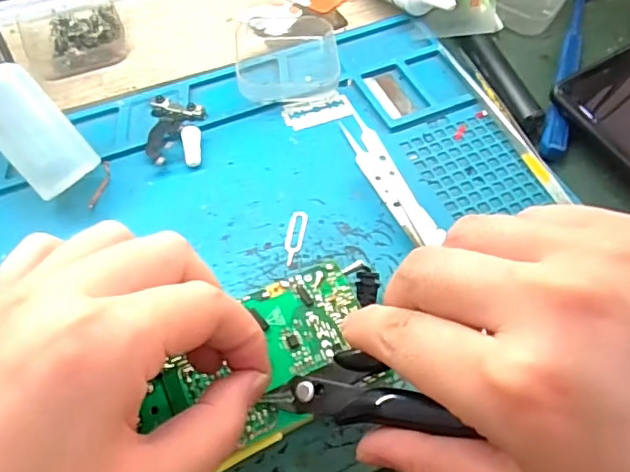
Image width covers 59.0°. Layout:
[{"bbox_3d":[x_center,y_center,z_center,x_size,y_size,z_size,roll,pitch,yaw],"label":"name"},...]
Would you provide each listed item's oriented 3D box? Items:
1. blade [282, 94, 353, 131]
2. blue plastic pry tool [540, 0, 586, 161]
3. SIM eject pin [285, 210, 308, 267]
[{"bbox_3d":[0.002,-0.076,0.337,0.042,0.004,0.019,-15,60,-12],"label":"blade"},{"bbox_3d":[0.166,-0.116,0.363,0.014,0.016,0.170,18,59,9],"label":"blue plastic pry tool"},{"bbox_3d":[-0.010,0.000,0.289,0.009,0.004,0.034,10,58,4],"label":"SIM eject pin"}]

